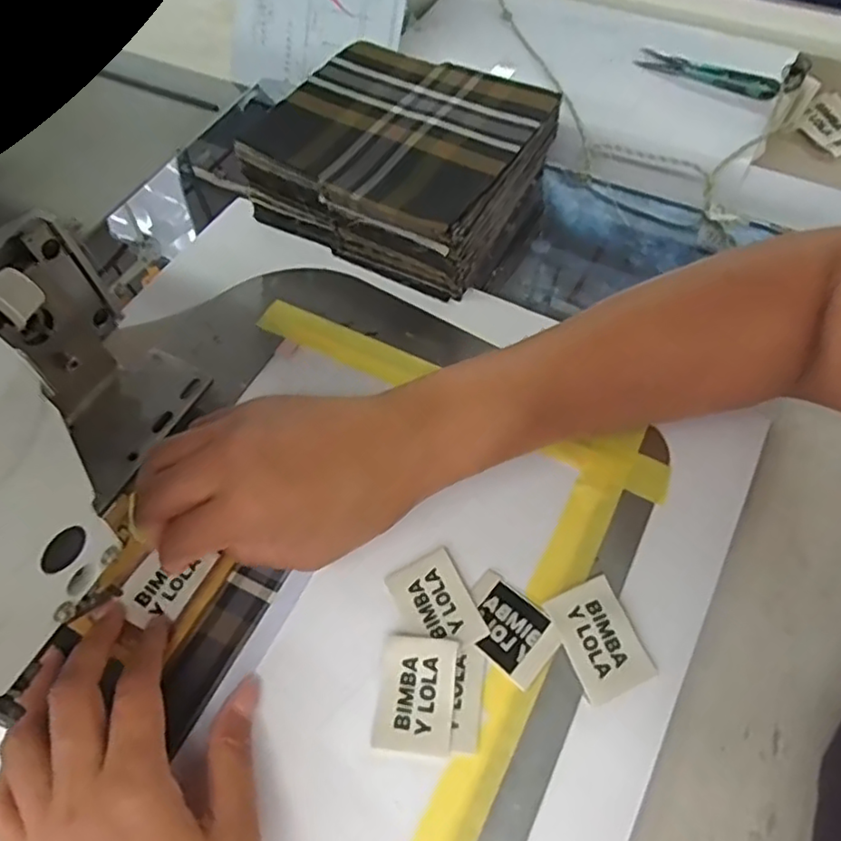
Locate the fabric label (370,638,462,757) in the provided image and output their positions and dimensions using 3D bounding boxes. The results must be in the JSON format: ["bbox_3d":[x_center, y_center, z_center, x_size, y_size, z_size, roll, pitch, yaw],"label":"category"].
[{"bbox_3d":[-0.002,0.123,0.285,0.036,0.005,0.048,5,59,6],"label":"fabric label"}]

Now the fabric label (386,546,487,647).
[{"bbox_3d":[0.008,0.089,0.306,0.033,0.006,0.047,-24,60,-11],"label":"fabric label"}]

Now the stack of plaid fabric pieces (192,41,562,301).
[{"bbox_3d":[-0.012,-0.181,0.435,0.175,0.056,0.162,24,63,17],"label":"stack of plaid fabric pieces"}]

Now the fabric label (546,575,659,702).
[{"bbox_3d":[0.084,0.102,0.294,0.035,0.005,0.049,-21,60,-10],"label":"fabric label"}]

